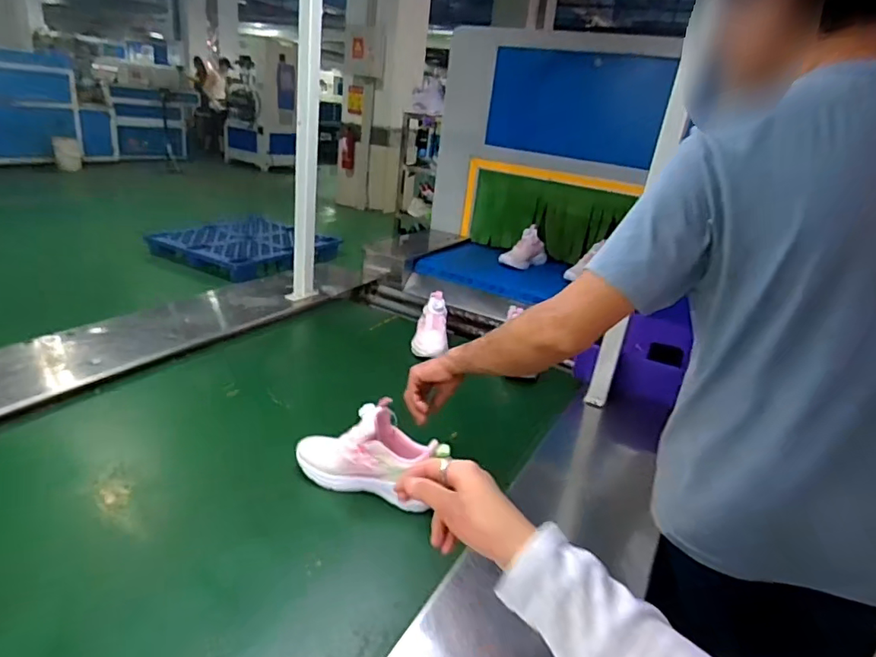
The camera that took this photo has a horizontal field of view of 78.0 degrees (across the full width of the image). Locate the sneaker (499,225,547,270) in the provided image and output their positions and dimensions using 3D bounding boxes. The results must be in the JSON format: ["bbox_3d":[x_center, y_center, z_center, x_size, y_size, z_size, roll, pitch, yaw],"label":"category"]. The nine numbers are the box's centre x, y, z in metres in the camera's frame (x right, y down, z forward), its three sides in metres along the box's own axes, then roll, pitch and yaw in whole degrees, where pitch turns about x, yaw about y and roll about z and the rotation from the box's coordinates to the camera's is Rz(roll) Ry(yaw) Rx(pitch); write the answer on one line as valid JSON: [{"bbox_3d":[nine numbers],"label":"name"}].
[{"bbox_3d":[0.312,-0.283,1.888,0.092,0.117,0.192,25,27,36],"label":"sneaker"}]

